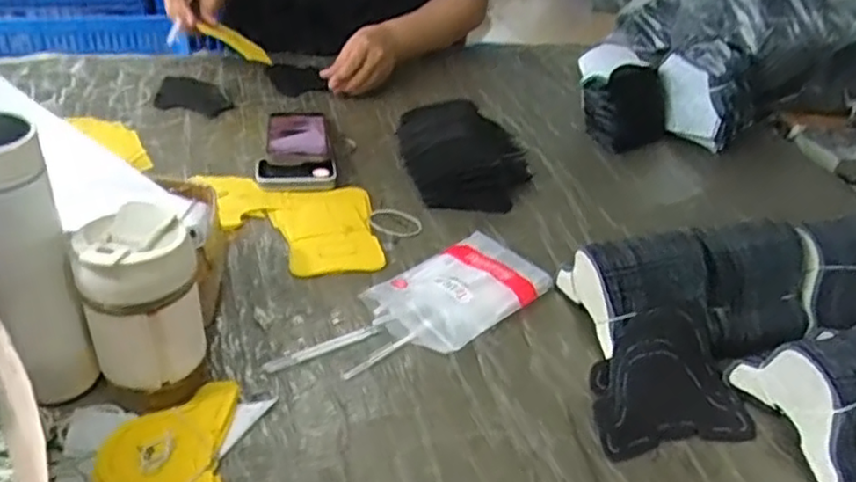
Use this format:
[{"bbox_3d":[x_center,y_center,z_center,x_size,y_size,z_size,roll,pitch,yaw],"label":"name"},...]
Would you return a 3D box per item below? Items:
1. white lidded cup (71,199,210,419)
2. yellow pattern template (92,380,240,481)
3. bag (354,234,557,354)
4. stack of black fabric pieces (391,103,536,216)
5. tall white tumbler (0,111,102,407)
[{"bbox_3d":[-0.217,0.056,0.531,0.082,0.154,0.076,4,35,-3],"label":"white lidded cup"},{"bbox_3d":[-0.195,0.159,0.511,0.093,0.015,0.136,-1,36,-9],"label":"yellow pattern template"},{"bbox_3d":[0.032,0.044,0.691,0.174,0.027,0.115,-25,45,-36],"label":"bag"},{"bbox_3d":[0.047,-0.111,0.863,0.172,0.075,0.144,4,35,-3],"label":"stack of black fabric pieces"},{"bbox_3d":[-0.291,0.023,0.494,0.061,0.222,0.054,-15,40,-27],"label":"tall white tumbler"}]

